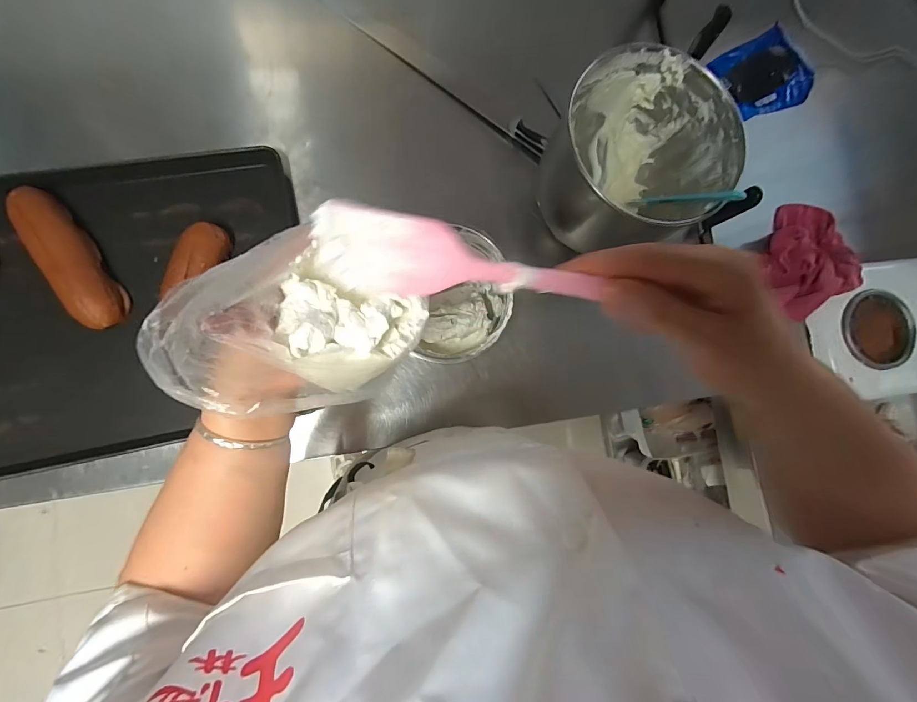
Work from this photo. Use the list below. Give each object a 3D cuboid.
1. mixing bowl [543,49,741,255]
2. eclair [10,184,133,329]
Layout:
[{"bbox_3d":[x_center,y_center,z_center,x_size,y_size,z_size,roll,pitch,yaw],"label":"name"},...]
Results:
[{"bbox_3d":[0.231,-0.257,0.562,0.212,0.181,0.185,15,83,-5],"label":"mixing bowl"},{"bbox_3d":[-0.519,-0.124,0.530,0.061,0.039,0.194,-32,89,-9],"label":"eclair"}]

